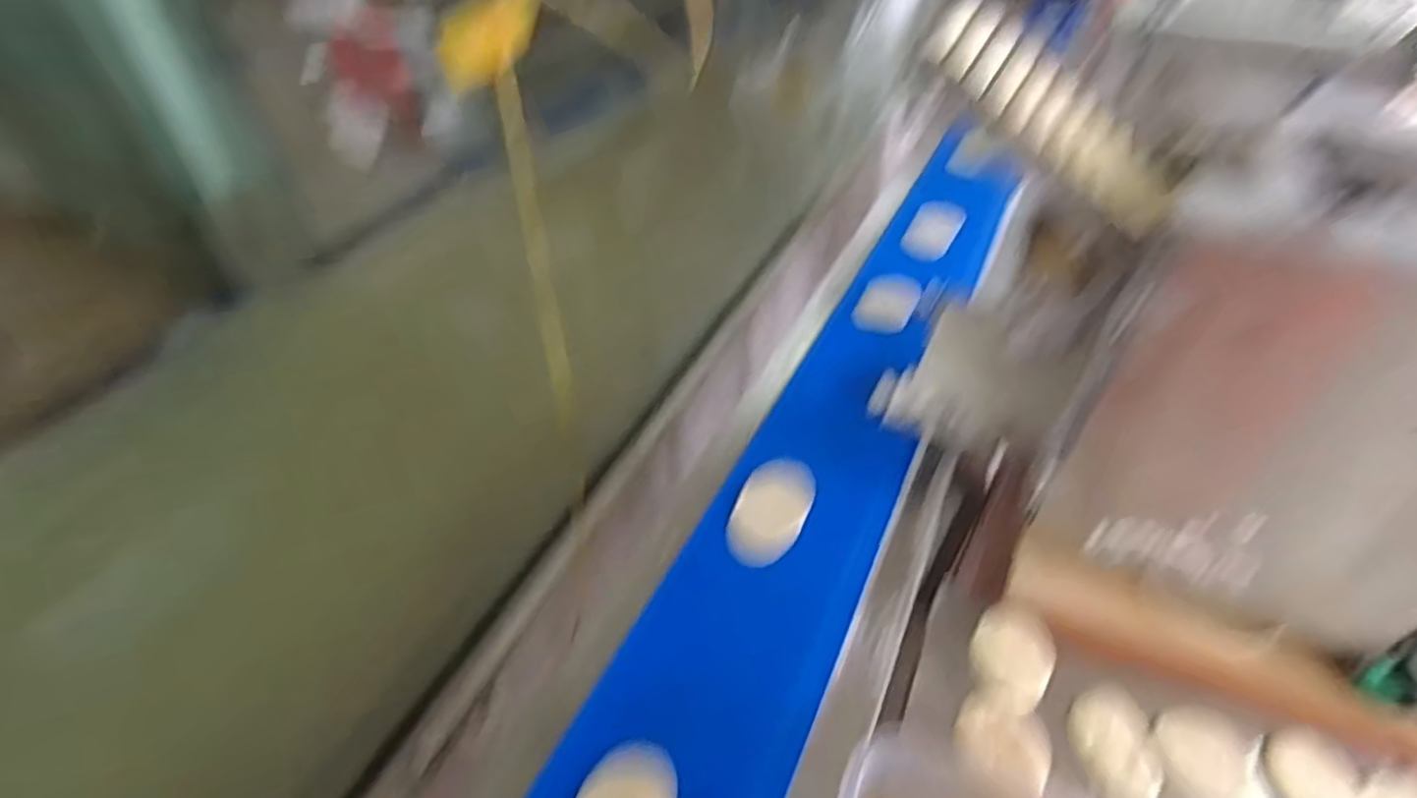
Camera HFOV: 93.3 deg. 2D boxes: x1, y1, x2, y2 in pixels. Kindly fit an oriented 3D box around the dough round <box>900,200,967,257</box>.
[{"bbox_3d":[0.444,-0.335,1.325,0.100,0.010,0.120,25,89,31],"label":"dough round"}]

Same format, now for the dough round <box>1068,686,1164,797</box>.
[{"bbox_3d":[0.401,0.344,0.661,0.075,0.023,0.107,-1,44,-3],"label":"dough round"}]

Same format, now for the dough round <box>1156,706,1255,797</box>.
[{"bbox_3d":[0.490,0.350,0.659,0.080,0.019,0.084,1,44,-1],"label":"dough round"}]

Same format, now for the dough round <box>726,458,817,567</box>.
[{"bbox_3d":[0.075,0.134,0.802,0.081,0.014,0.157,18,46,16],"label":"dough round"}]

